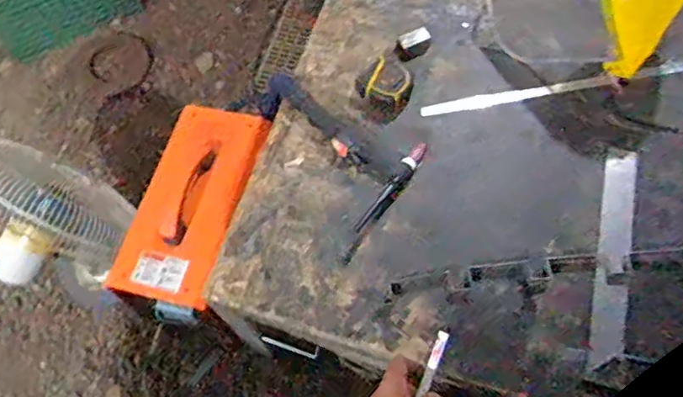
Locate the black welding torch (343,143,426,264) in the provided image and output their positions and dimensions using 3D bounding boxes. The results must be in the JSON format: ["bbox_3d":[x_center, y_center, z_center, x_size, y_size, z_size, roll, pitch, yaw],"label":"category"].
[{"bbox_3d":[0.064,-0.001,0.843,0.024,0.031,0.211,33,71,15],"label":"black welding torch"}]

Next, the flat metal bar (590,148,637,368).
[{"bbox_3d":[0.376,0.077,0.813,0.044,0.011,0.312,13,67,8],"label":"flat metal bar"}]

